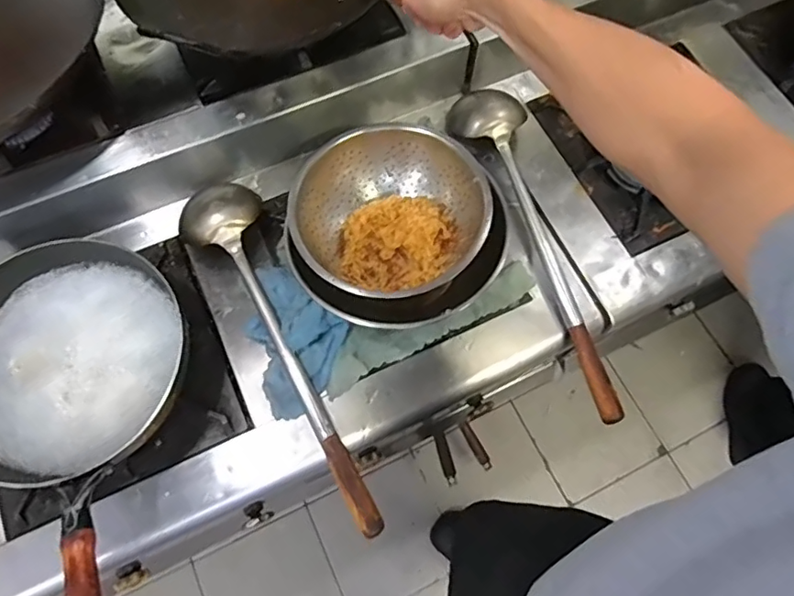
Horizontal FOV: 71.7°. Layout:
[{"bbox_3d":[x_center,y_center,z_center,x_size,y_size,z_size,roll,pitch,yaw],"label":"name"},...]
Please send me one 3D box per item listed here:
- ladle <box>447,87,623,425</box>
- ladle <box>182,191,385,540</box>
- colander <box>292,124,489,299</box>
[{"bbox_3d":[0.187,-0.078,0.769,0.110,0.050,0.508,-14,69,-6],"label":"ladle"},{"bbox_3d":[-0.158,0.062,0.704,0.103,0.046,0.502,-23,71,-9],"label":"ladle"},{"bbox_3d":[-0.011,-0.101,0.712,0.227,0.087,0.230,0,69,0],"label":"colander"}]

